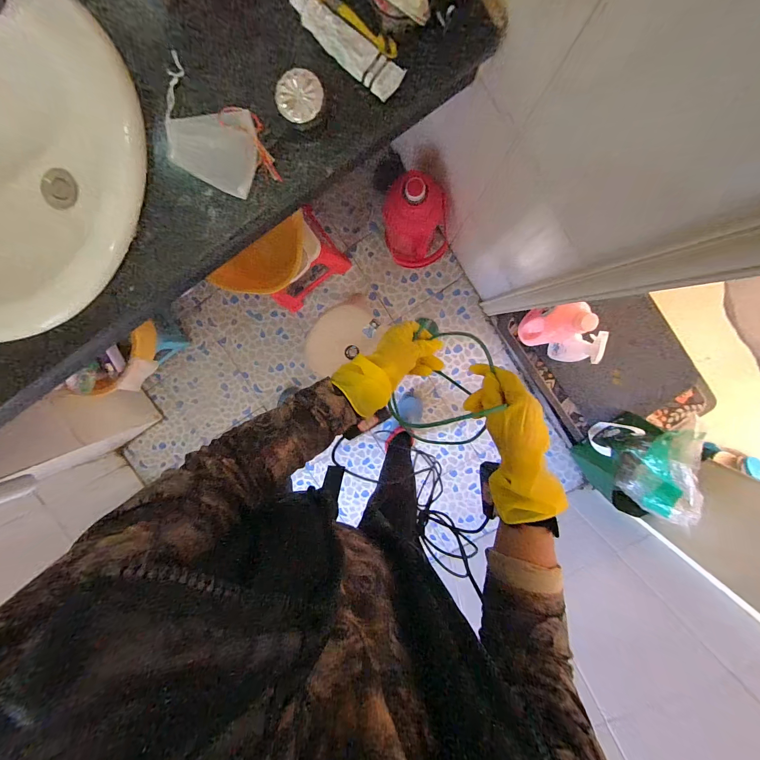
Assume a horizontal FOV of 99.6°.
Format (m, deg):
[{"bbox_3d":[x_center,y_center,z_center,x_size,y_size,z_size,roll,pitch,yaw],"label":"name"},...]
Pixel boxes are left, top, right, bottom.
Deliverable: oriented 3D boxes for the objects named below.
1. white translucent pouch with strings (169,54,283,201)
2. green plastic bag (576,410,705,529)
[{"bbox_3d":[-0.210,-0.307,0.410,0.166,0.020,0.101,32,100,-3],"label":"white translucent pouch with strings"},{"bbox_3d":[0.735,0.234,0.953,0.123,0.390,0.302,7,100,2],"label":"green plastic bag"}]

